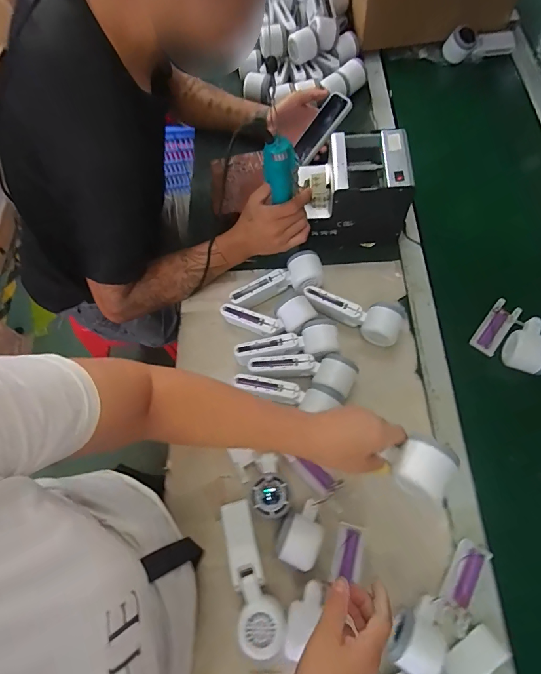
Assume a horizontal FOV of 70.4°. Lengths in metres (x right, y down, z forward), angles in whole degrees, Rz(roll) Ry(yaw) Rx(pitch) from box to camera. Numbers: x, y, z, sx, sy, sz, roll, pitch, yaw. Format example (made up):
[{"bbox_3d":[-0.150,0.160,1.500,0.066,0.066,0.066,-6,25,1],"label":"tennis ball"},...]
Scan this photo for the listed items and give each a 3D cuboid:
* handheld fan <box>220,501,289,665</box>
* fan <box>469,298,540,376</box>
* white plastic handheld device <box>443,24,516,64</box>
[{"bbox_3d":[-0.024,0.306,0.500,0.057,0.038,0.174,-15,67,-4],"label":"handheld fan"},{"bbox_3d":[0.397,-0.002,0.608,0.106,0.051,0.098,37,73,17],"label":"fan"},{"bbox_3d":[0.497,-0.684,0.901,0.176,0.071,0.059,-16,67,-4],"label":"white plastic handheld device"}]

